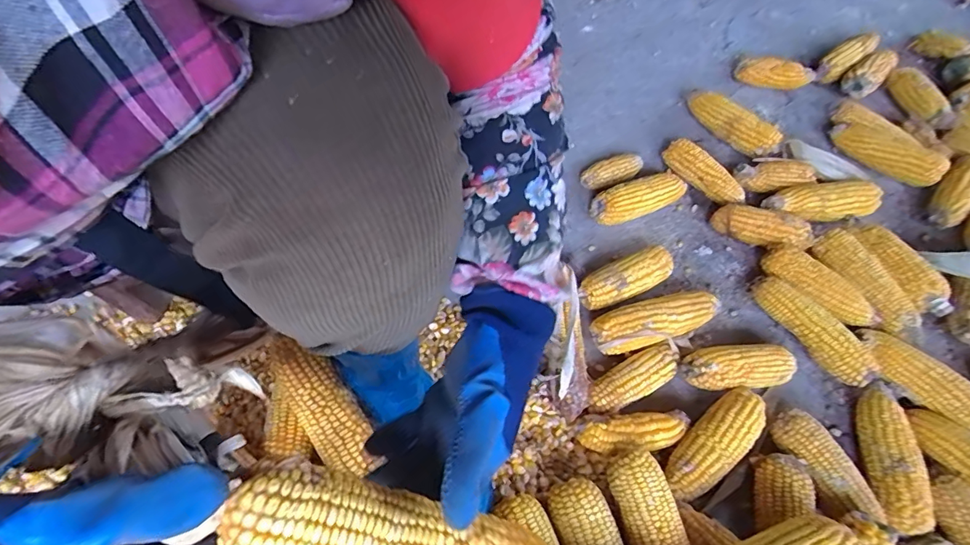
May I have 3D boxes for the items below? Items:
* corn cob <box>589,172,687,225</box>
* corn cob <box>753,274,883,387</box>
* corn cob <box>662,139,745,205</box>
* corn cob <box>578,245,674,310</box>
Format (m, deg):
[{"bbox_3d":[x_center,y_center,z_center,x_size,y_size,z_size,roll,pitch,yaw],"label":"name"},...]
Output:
[{"bbox_3d":[0.241,-0.110,0.739,0.157,0.061,0.052,-21,59,-12],"label":"corn cob"},{"bbox_3d":[0.426,0.075,0.630,0.045,0.054,0.172,-29,61,-17],"label":"corn cob"},{"bbox_3d":[0.347,-0.158,0.767,0.144,0.053,0.053,37,64,22],"label":"corn cob"},{"bbox_3d":[0.193,0.015,0.660,0.137,0.062,0.057,-28,61,-17],"label":"corn cob"}]

